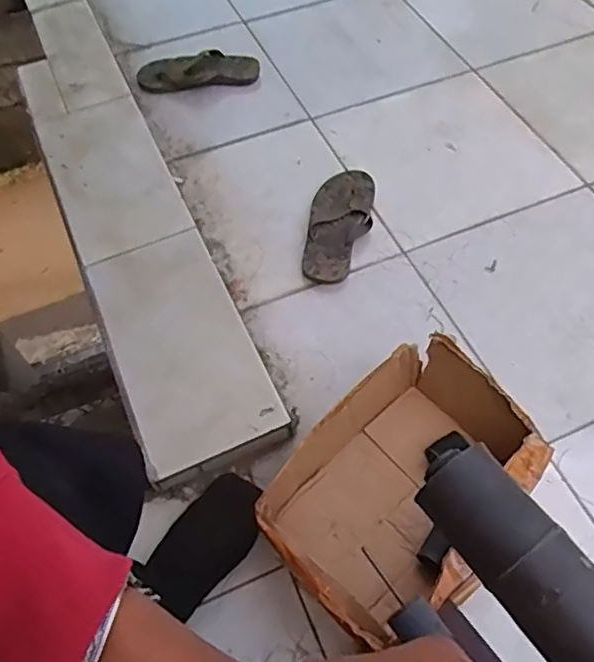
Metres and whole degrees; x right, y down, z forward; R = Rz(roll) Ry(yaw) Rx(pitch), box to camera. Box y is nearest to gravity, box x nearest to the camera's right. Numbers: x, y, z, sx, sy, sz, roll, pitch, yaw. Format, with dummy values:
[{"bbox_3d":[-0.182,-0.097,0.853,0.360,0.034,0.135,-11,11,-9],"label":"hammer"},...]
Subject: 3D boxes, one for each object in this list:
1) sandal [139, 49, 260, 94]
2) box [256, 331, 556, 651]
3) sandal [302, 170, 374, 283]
[{"bbox_3d":[-0.211,-0.557,1.289,0.252,0.045,0.107,-15,60,-5],"label":"sandal"},{"bbox_3d":[0.137,0.191,0.766,0.239,0.116,0.350,40,69,22],"label":"box"},{"bbox_3d":[0.077,-0.192,1.060,0.105,0.028,0.246,7,61,7],"label":"sandal"}]

